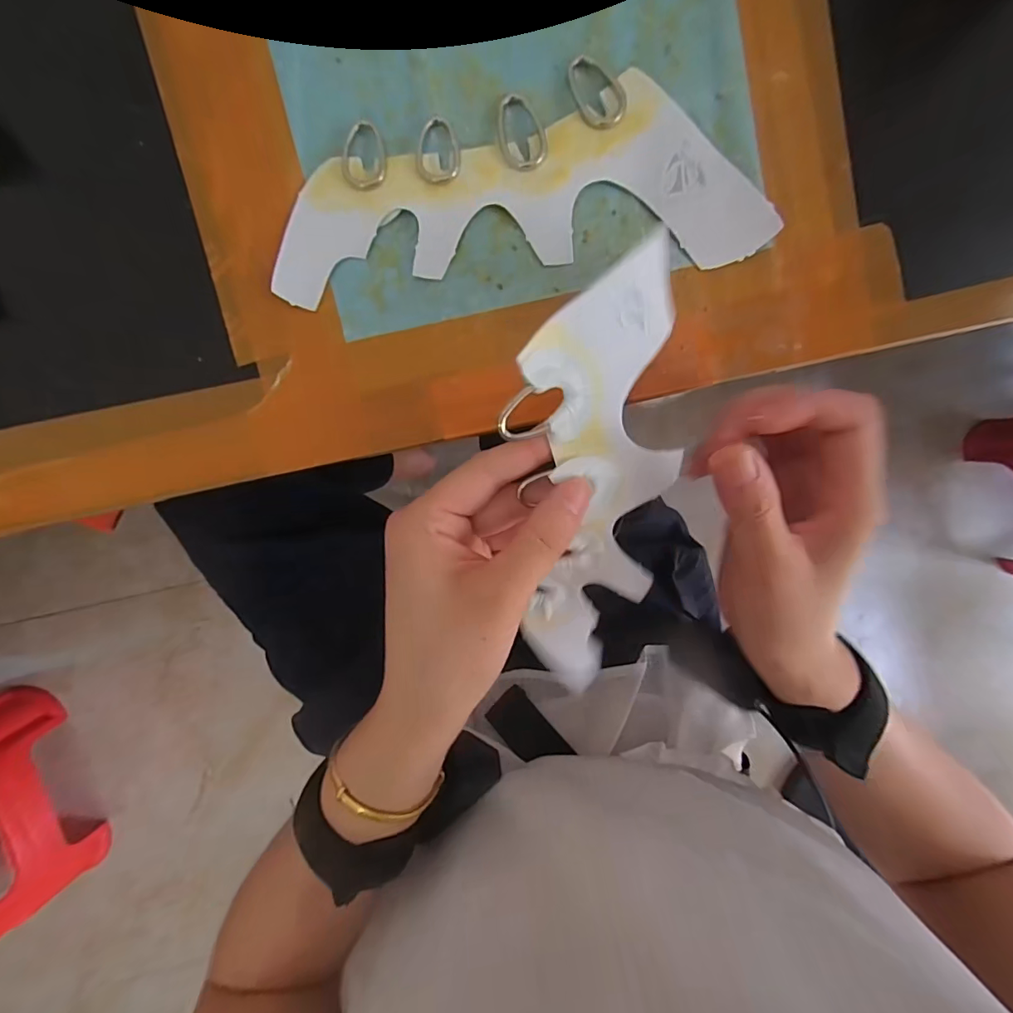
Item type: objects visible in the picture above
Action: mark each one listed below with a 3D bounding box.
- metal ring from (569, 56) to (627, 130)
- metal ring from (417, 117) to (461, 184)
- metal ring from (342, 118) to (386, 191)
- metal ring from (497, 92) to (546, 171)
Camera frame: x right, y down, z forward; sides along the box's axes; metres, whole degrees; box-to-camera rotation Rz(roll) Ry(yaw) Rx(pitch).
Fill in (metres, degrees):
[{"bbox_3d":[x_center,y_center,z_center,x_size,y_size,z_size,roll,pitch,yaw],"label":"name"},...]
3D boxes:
[{"bbox_3d":[0.040,-0.184,0.211,0.020,0.004,0.033,-30,95,1],"label":"metal ring"},{"bbox_3d":[-0.030,-0.157,0.211,0.019,0.004,0.026,-6,95,-1],"label":"metal ring"},{"bbox_3d":[-0.063,-0.154,0.210,0.018,0.004,0.026,-7,95,-1],"label":"metal ring"},{"bbox_3d":[0.006,-0.166,0.212,0.020,0.004,0.032,-15,95,-1],"label":"metal ring"}]

